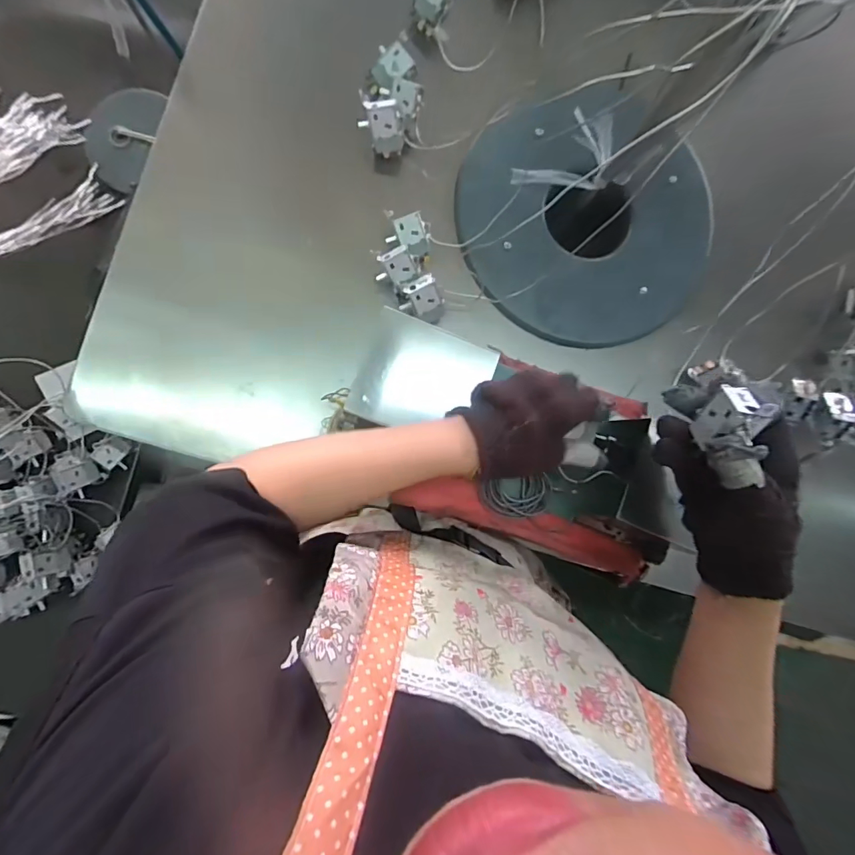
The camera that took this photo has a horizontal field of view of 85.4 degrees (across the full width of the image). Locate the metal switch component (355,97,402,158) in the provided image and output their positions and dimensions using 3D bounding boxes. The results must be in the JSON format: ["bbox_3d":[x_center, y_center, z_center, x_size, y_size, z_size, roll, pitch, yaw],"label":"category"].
[{"bbox_3d":[-0.051,-0.337,0.522,0.048,0.056,0.029,5,46,-1],"label":"metal switch component"}]

